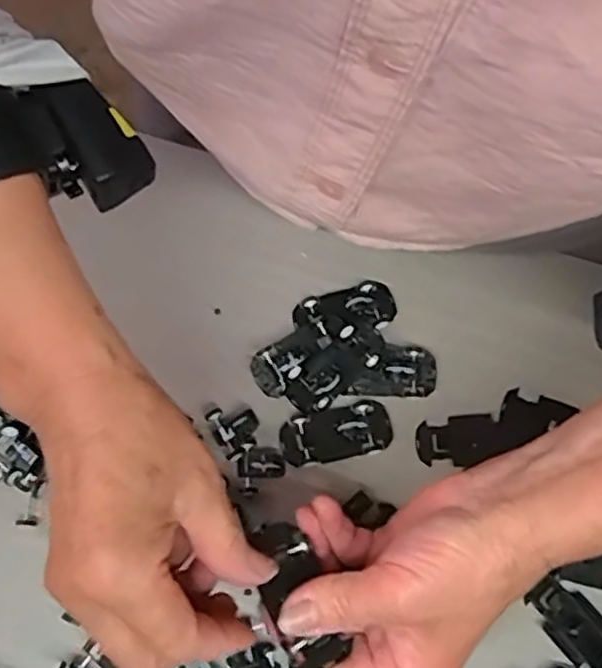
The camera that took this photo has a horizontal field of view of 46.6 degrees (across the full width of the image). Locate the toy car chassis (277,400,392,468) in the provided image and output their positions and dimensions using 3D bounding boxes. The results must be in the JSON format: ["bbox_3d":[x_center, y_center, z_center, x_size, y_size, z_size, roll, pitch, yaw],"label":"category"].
[{"bbox_3d":[0.021,0.059,0.414,0.066,0.012,0.030,-10,67,-7],"label":"toy car chassis"}]

